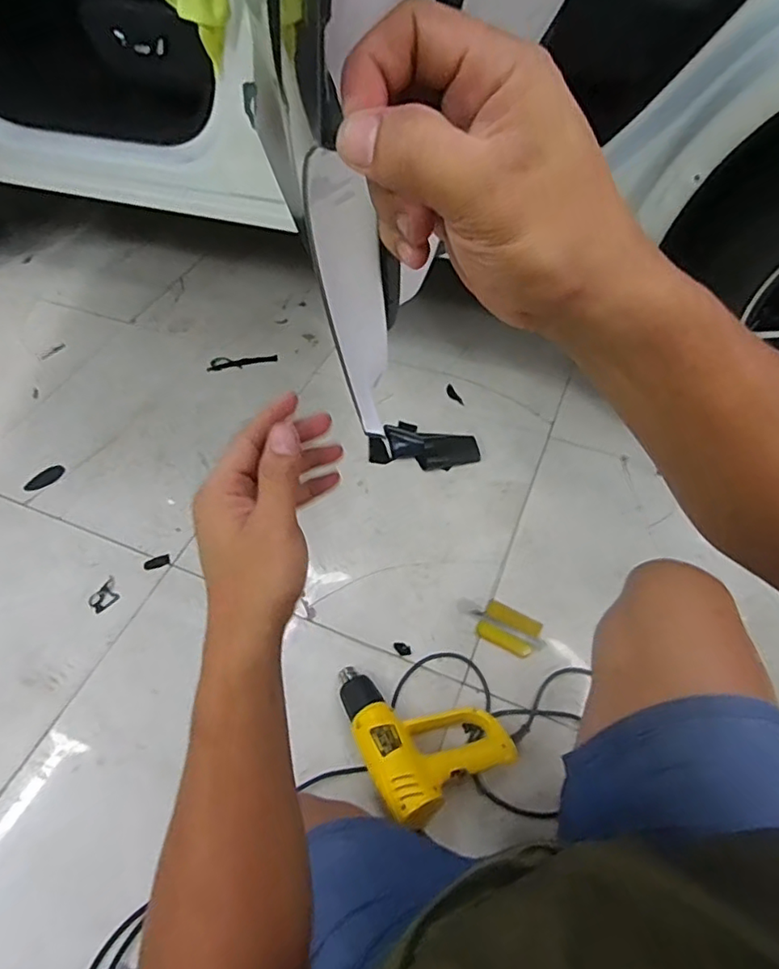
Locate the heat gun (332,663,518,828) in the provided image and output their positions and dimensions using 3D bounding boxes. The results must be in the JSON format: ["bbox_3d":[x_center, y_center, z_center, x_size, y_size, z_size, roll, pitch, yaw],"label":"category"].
[{"bbox_3d":[0.035,0.364,0.871,0.186,0.080,0.256,-26,55,-17],"label":"heat gun"}]

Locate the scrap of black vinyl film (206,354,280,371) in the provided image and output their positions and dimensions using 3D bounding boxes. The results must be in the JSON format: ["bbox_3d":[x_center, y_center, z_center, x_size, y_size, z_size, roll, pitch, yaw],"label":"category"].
[{"bbox_3d":[-0.382,-0.321,1.470,0.180,0.014,0.043,-4,52,-1],"label":"scrap of black vinyl film"}]

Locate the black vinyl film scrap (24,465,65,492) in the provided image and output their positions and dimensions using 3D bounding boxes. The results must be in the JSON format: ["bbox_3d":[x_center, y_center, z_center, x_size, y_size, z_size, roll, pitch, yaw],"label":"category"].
[{"bbox_3d":[-0.783,-0.014,1.275,0.052,0.011,0.087,28,58,22],"label":"black vinyl film scrap"}]

